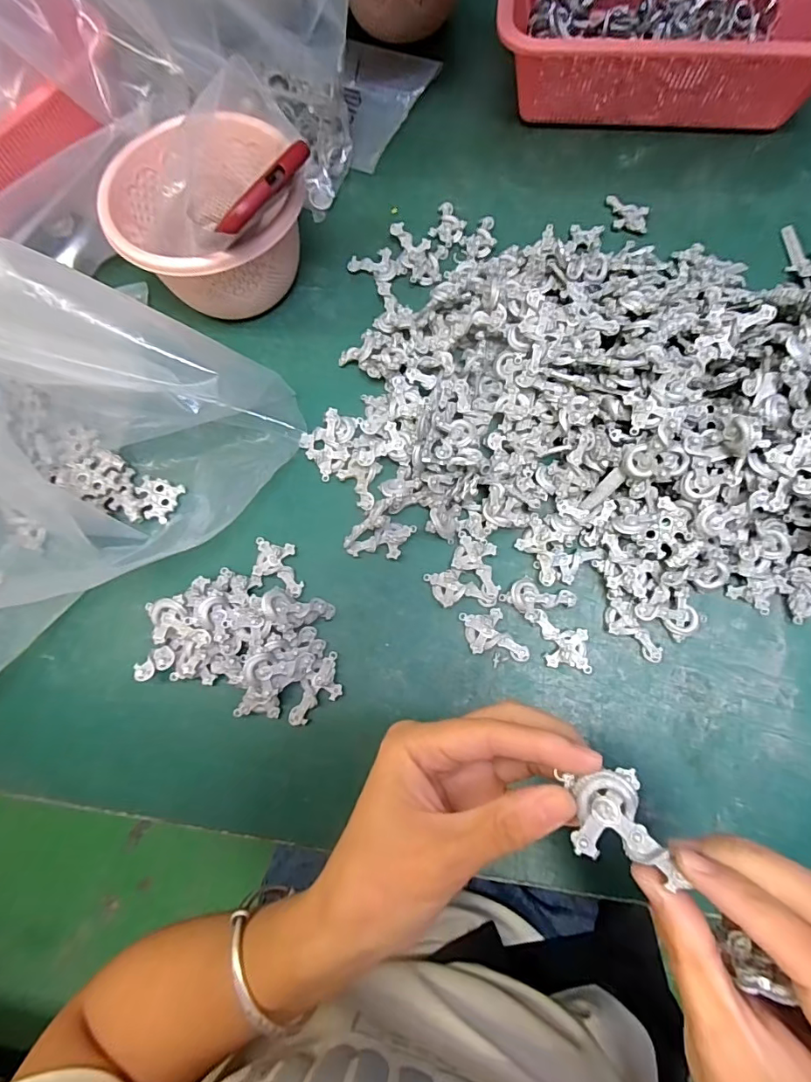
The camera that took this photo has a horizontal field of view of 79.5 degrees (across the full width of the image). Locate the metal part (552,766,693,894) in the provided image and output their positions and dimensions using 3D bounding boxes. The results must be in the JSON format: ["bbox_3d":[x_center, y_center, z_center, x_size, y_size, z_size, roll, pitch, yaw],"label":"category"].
[{"bbox_3d":[0.075,0.102,0.173,0.030,0.009,0.037,-12,73,-1],"label":"metal part"}]

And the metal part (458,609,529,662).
[{"bbox_3d":[0.061,0.065,0.335,0.040,0.006,0.036,-9,73,0],"label":"metal part"}]

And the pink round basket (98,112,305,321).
[{"bbox_3d":[-0.153,-0.242,0.390,0.130,0.093,0.141,-1,73,2],"label":"pink round basket"}]

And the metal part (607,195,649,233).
[{"bbox_3d":[0.197,-0.291,0.434,0.038,0.007,0.034,16,74,7],"label":"metal part"}]

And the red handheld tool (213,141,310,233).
[{"bbox_3d":[-0.088,-0.227,0.311,0.012,0.018,0.081,38,80,12],"label":"red handheld tool"}]

